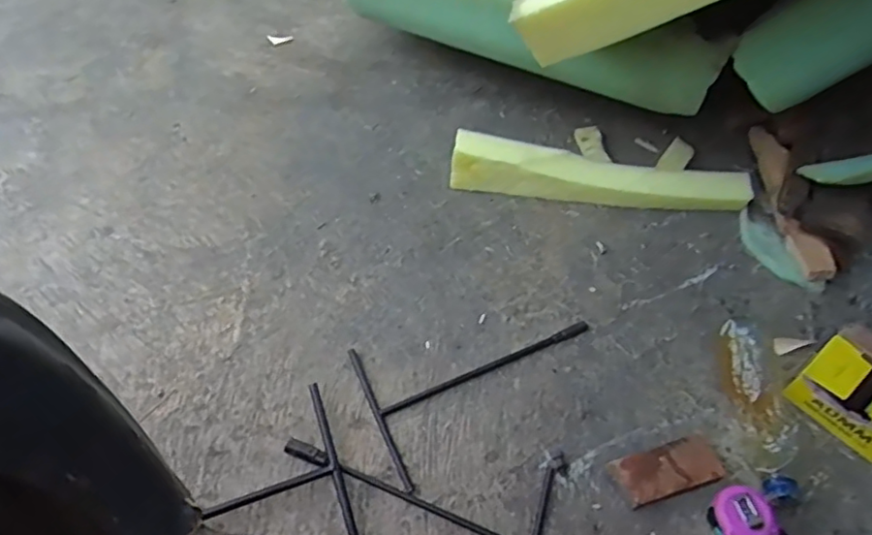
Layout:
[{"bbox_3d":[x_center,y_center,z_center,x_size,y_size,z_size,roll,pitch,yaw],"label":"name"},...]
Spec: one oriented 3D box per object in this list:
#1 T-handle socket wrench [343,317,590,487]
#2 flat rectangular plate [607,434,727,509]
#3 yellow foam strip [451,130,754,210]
[{"bbox_3d":[0.059,0.121,0.729,0.281,0.010,0.173,-21,59,-15],"label":"T-handle socket wrench"},{"bbox_3d":[0.252,0.218,0.658,0.116,0.029,0.049,-14,57,-11],"label":"flat rectangular plate"},{"bbox_3d":[0.244,-0.139,0.878,0.437,0.077,0.058,3,56,0],"label":"yellow foam strip"}]

